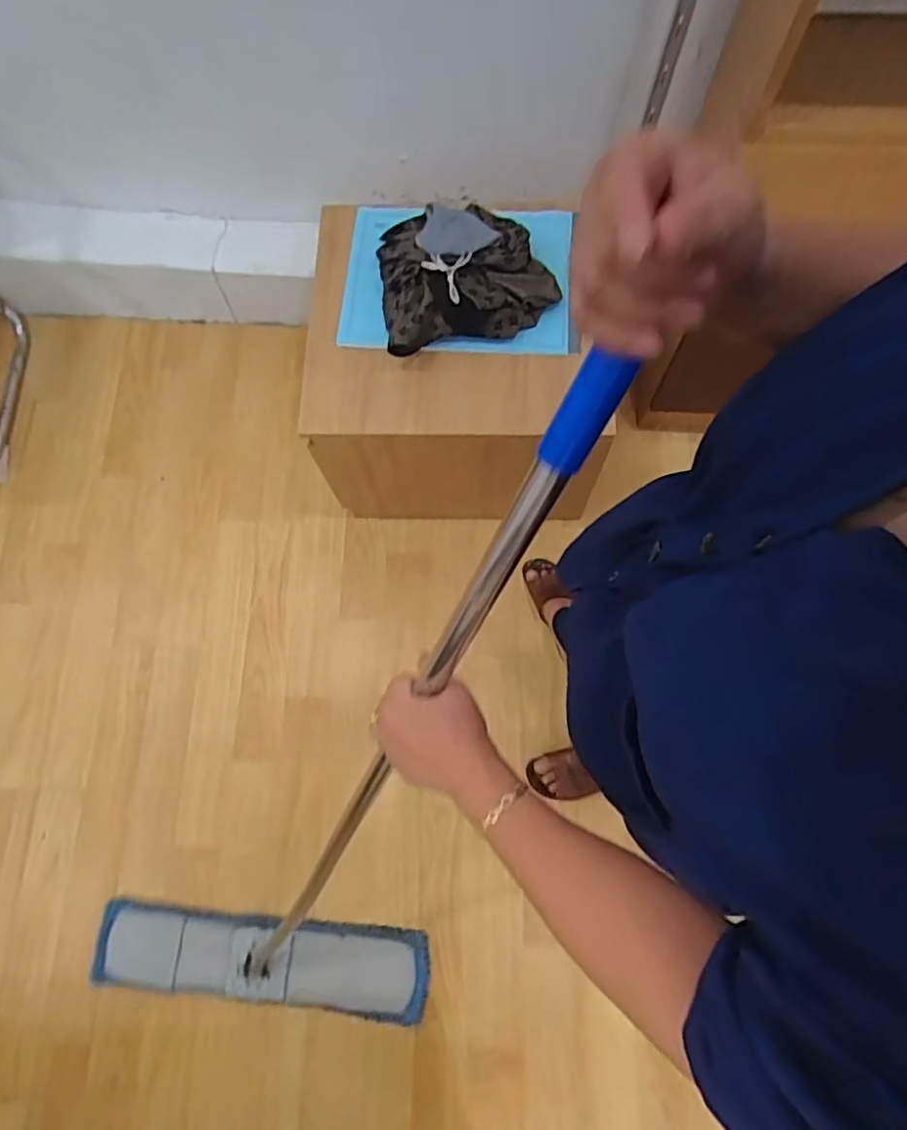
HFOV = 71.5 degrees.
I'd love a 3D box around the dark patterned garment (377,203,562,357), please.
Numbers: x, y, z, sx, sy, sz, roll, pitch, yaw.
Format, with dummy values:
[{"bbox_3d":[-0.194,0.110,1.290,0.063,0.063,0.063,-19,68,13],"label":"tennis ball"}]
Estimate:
[{"bbox_3d":[0.013,-0.516,1.062,0.295,0.096,0.277,0,73,1],"label":"dark patterned garment"}]

